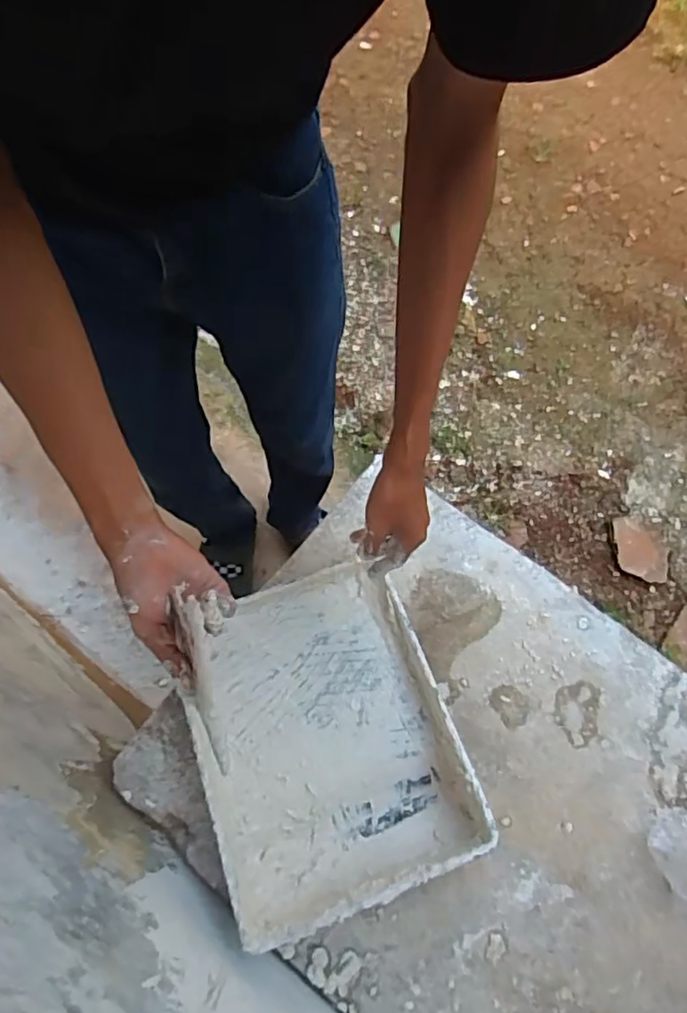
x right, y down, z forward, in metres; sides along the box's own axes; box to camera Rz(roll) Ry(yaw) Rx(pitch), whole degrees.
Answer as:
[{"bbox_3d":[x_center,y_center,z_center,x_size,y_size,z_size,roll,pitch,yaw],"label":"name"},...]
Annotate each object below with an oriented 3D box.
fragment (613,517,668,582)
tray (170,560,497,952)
[{"bbox_3d":[0.716,0.101,1.472,0.118,0.027,0.158,-3,72,1],"label":"fragment"},{"bbox_3d":[-0.023,0.256,0.707,0.270,0.083,0.340,-20,73,-4],"label":"tray"}]

